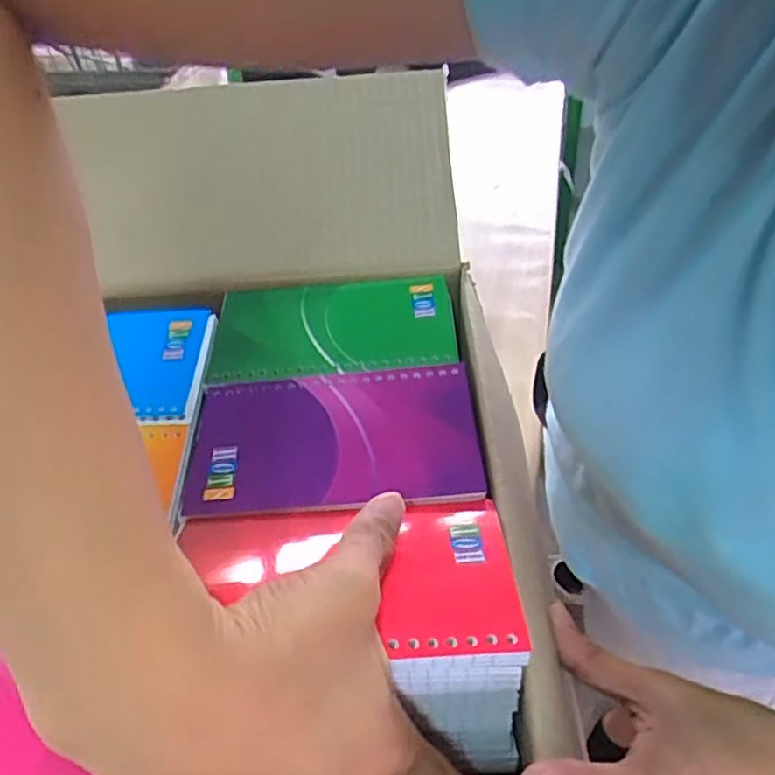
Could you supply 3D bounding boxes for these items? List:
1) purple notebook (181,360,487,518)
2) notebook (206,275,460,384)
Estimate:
[{"bbox_3d":[-0.025,0.021,0.299,0.128,0.006,0.079,-5,47,2],"label":"purple notebook"},{"bbox_3d":[-0.029,-0.034,0.359,0.130,0.009,0.079,-5,47,2],"label":"notebook"}]

